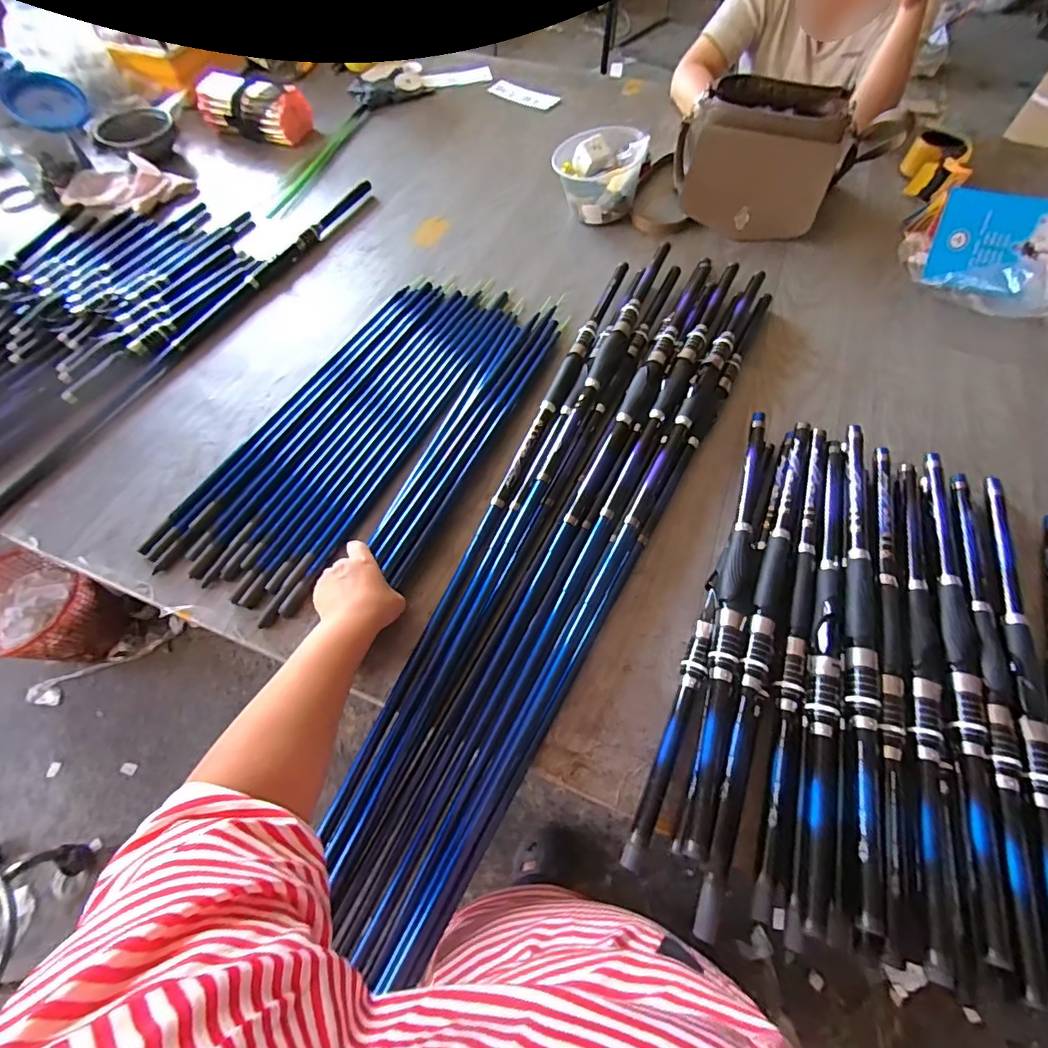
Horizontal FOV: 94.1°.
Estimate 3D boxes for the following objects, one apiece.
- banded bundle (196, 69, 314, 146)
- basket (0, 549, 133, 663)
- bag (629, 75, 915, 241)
[{"bbox_3d":[-0.587,-0.890,1.057,0.222,0.086,0.102,10,62,6],"label":"banded bundle"},{"bbox_3d":[-1.220,0.237,1.251,0.232,0.263,0.250,18,63,10],"label":"basket"},{"bbox_3d":[0.427,-0.645,0.876,0.417,0.155,0.213,7,61,4],"label":"bag"}]

